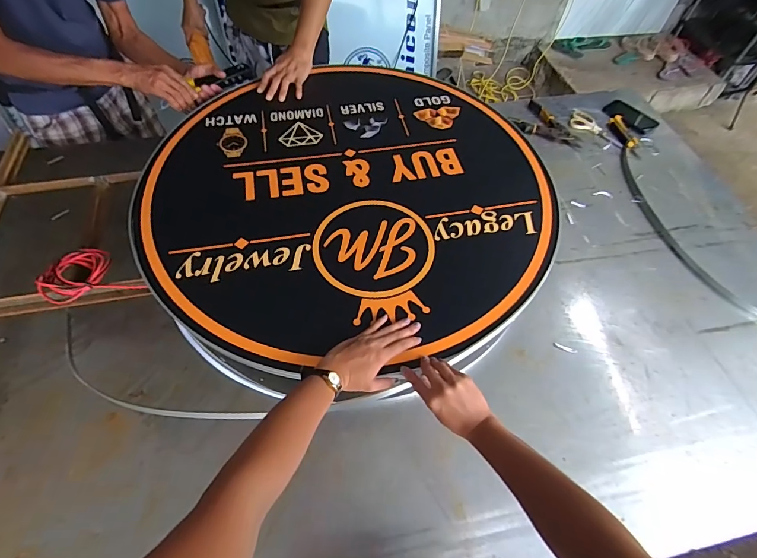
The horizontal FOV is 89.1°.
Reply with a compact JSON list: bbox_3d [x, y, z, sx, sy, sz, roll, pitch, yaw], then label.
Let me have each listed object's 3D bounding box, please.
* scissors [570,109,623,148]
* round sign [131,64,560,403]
[{"bbox_3d":[0.687,-0.490,1.247,0.091,0.012,0.205,-17,58,-14],"label":"scissors"},{"bbox_3d":[-0.062,-0.163,0.908,0.853,0.184,0.848,1,56,-2],"label":"round sign"}]

